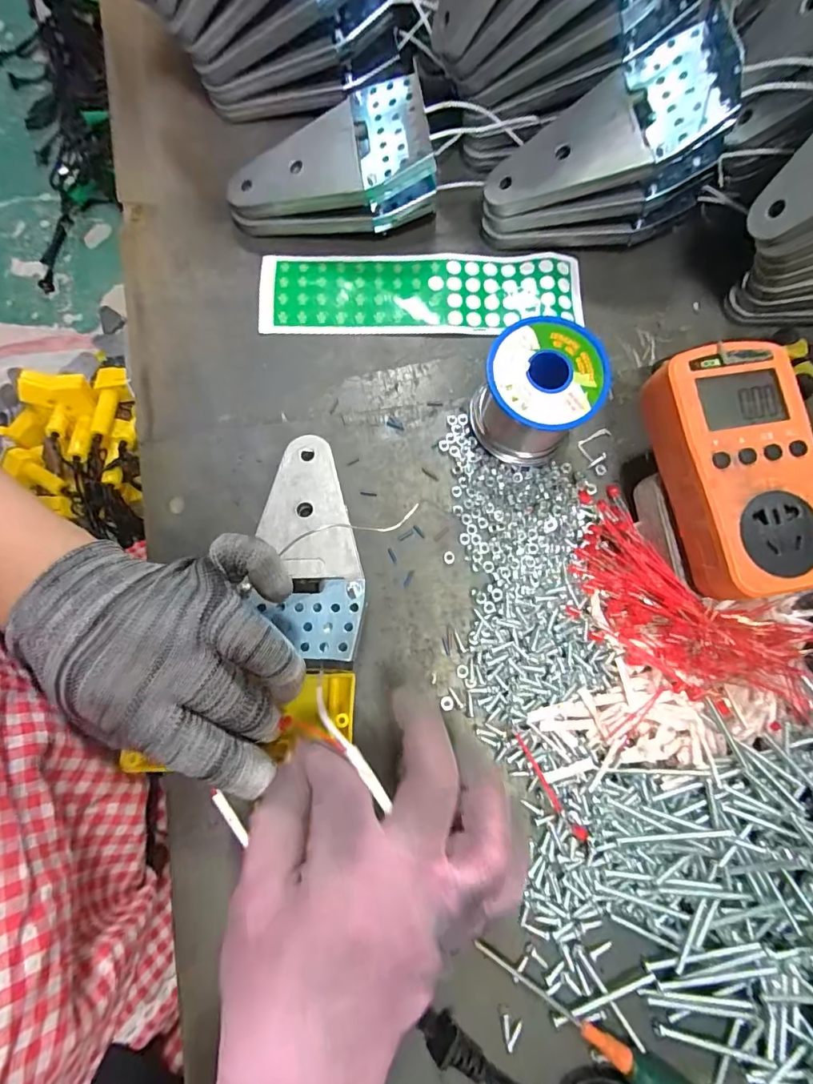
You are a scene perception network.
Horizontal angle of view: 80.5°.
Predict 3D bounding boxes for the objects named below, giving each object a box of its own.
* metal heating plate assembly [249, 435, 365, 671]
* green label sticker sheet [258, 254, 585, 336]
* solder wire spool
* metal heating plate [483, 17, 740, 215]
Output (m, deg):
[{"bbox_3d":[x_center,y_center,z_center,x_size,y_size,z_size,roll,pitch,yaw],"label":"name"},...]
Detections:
[{"bbox_3d":[-0.057,0.003,0.275,0.054,0.010,0.138,-10,69,-3],"label":"metal heating plate assembly"},{"bbox_3d":[0.012,-0.173,0.335,0.221,0.005,0.061,-1,80,-1],"label":"green label sticker sheet"},{"bbox_3d":[0.075,-0.085,0.287,0.064,0.063,0.063,0,78,-1],"label":"solder wire spool"},{"bbox_3d":[0.116,-0.247,0.292,0.138,0.014,0.066,-17,77,22],"label":"metal heating plate"}]

